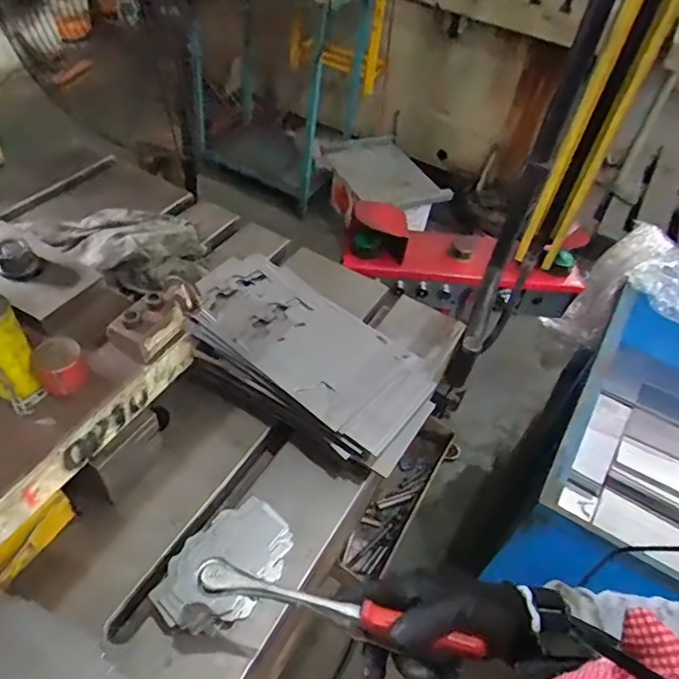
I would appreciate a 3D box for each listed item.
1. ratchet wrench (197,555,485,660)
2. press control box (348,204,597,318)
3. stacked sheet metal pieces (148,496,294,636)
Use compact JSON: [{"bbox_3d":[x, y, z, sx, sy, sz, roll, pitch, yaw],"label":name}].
[{"bbox_3d":[-0.003,0.205,0.412,0.215,0.022,0.023,13,48,8],"label":"ratchet wrench"},{"bbox_3d":[0.292,-0.174,1.287,0.559,0.191,0.168,6,48,-2],"label":"press control box"},{"bbox_3d":[-0.106,0.210,0.516,0.085,0.035,0.136,32,53,21],"label":"stacked sheet metal pieces"}]

